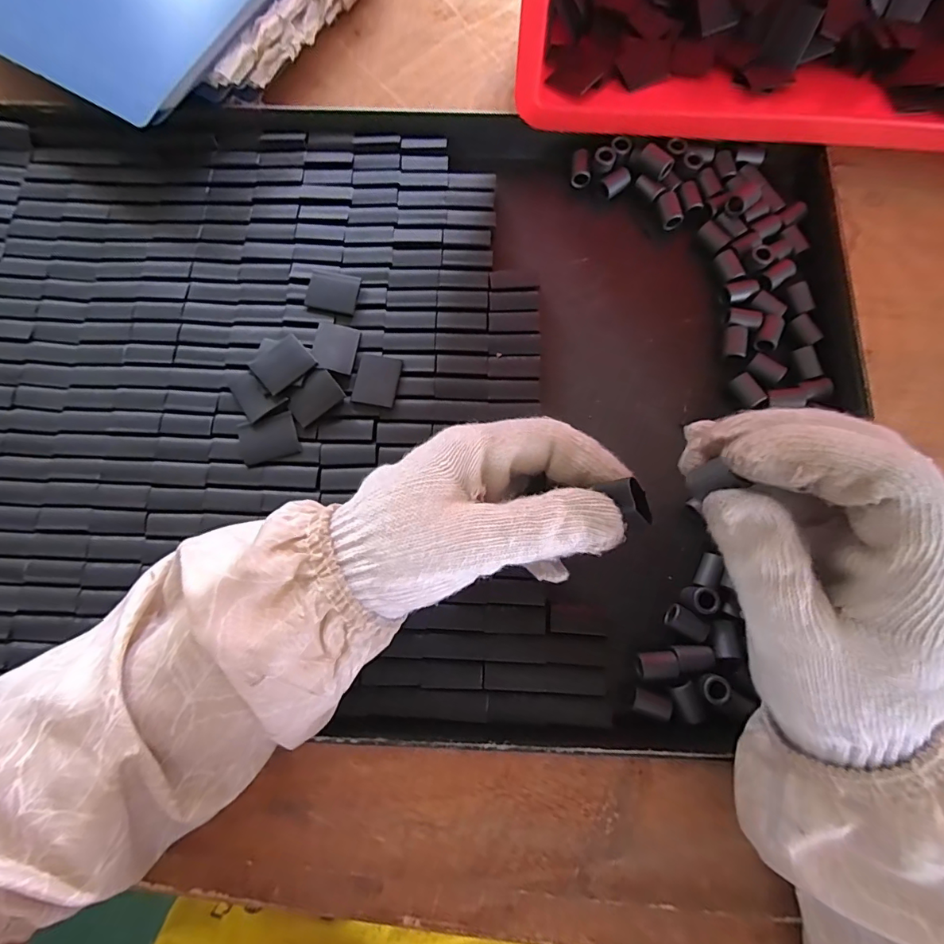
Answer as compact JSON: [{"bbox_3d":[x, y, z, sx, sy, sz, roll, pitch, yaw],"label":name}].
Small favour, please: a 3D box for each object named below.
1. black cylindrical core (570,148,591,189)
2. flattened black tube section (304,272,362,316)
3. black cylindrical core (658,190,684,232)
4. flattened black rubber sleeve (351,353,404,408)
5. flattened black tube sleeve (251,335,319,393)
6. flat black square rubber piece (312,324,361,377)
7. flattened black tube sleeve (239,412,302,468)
[{"bbox_3d":[0.077,-0.212,0.323,0.013,0.014,0.020,8,77,3],"label":"black cylindrical core"},{"bbox_3d":[-0.088,-0.115,0.293,0.032,0.004,0.026,11,78,3],"label":"flattened black tube section"},{"bbox_3d":[0.135,-0.178,0.315,0.015,0.016,0.022,-10,77,-2],"label":"black cylindrical core"},{"bbox_3d":[-0.057,-0.056,0.279,0.026,0.004,0.032,11,78,3],"label":"flattened black rubber sleeve"},{"bbox_3d":[-0.113,-0.064,0.274,0.032,0.004,0.026,-41,83,-11],"label":"flattened black tube sleeve"},{"bbox_3d":[-0.084,-0.076,0.282,0.026,0.004,0.031,10,67,-6],"label":"flat black square rubber piece"},{"bbox_3d":[-0.121,-0.019,0.272,0.034,0.004,0.024,-17,78,-3],"label":"flattened black tube sleeve"}]

